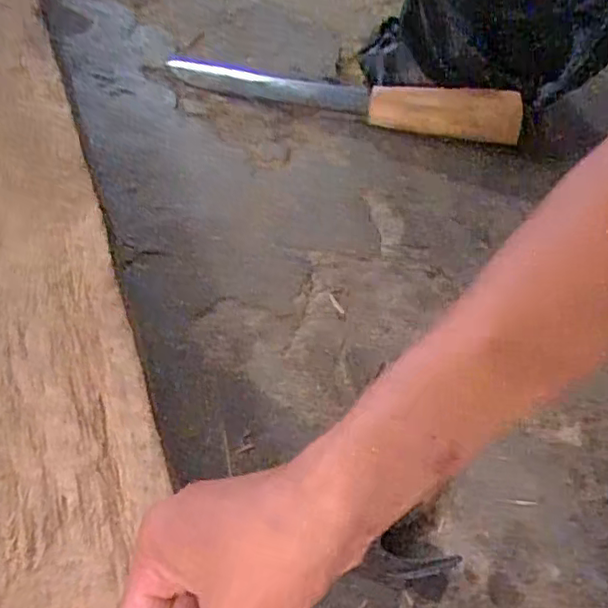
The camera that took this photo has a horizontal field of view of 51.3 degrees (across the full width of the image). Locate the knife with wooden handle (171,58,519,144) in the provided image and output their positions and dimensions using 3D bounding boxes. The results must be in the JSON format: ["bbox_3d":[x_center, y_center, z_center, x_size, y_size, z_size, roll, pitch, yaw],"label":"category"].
[{"bbox_3d":[0.030,-0.194,0.563,0.324,0.046,0.047,18,57,8],"label":"knife with wooden handle"}]

